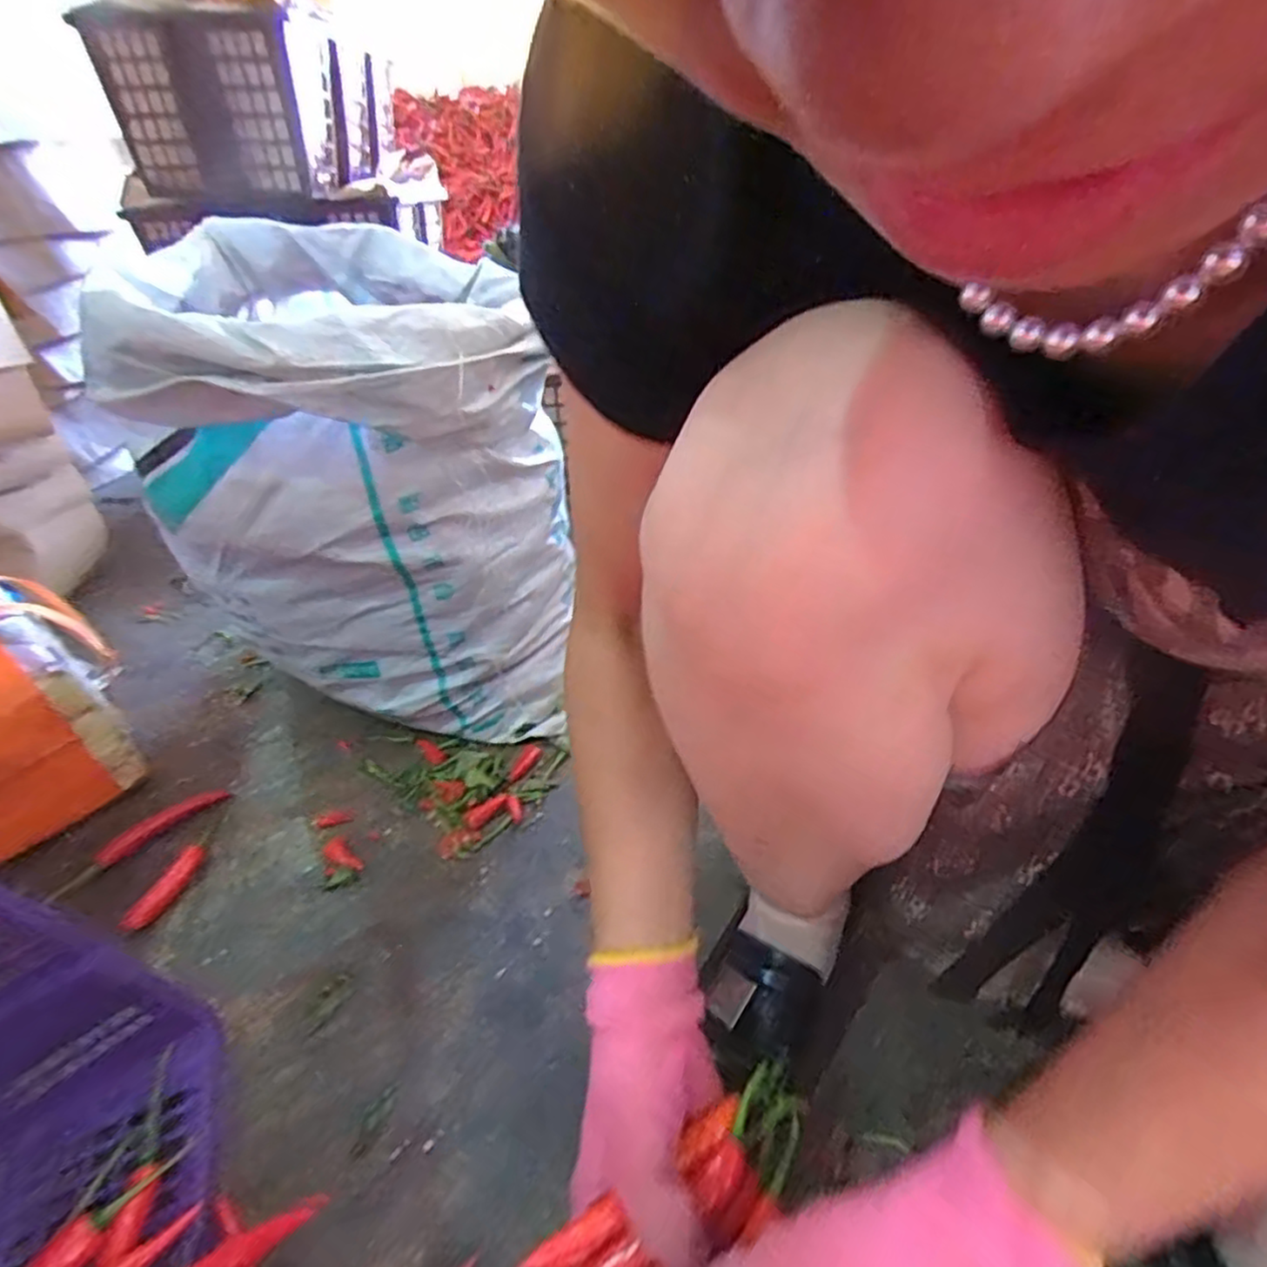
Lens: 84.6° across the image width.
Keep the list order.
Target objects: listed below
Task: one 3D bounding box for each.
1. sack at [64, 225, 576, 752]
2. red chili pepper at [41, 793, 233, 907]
[{"bbox_3d":[-0.255,-0.143,0.720,0.336,0.424,0.392,-8,37,-7],"label":"sack"},{"bbox_3d":[-0.446,0.183,0.628,0.023,0.015,0.150,21,43,29],"label":"red chili pepper"}]

